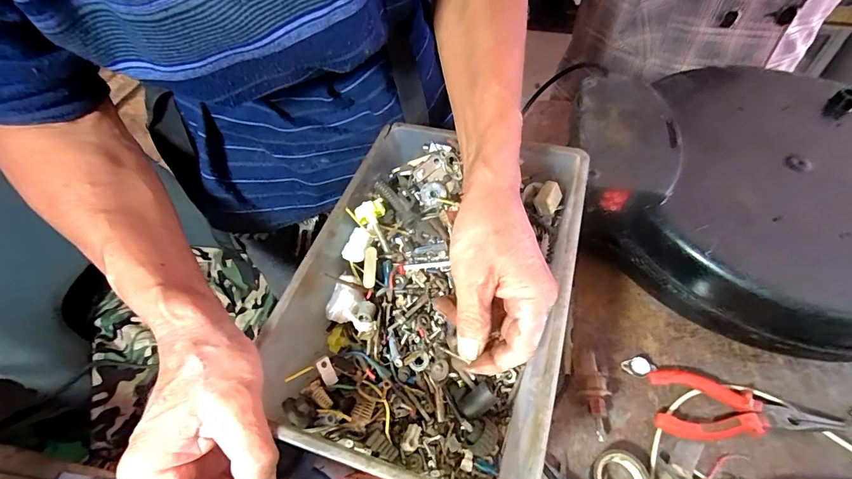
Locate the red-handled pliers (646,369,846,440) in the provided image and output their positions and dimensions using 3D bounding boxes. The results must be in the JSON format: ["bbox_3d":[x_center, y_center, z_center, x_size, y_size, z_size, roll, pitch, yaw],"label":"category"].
[{"bbox_3d":[0.273,0.149,0.349,0.139,0.012,0.052,6,51,8],"label":"red-handled pliers"}]

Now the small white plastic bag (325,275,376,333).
[{"bbox_3d":[-0.066,0.054,0.339,0.035,0.027,0.045,-28,54,-18],"label":"small white plastic bag"}]

